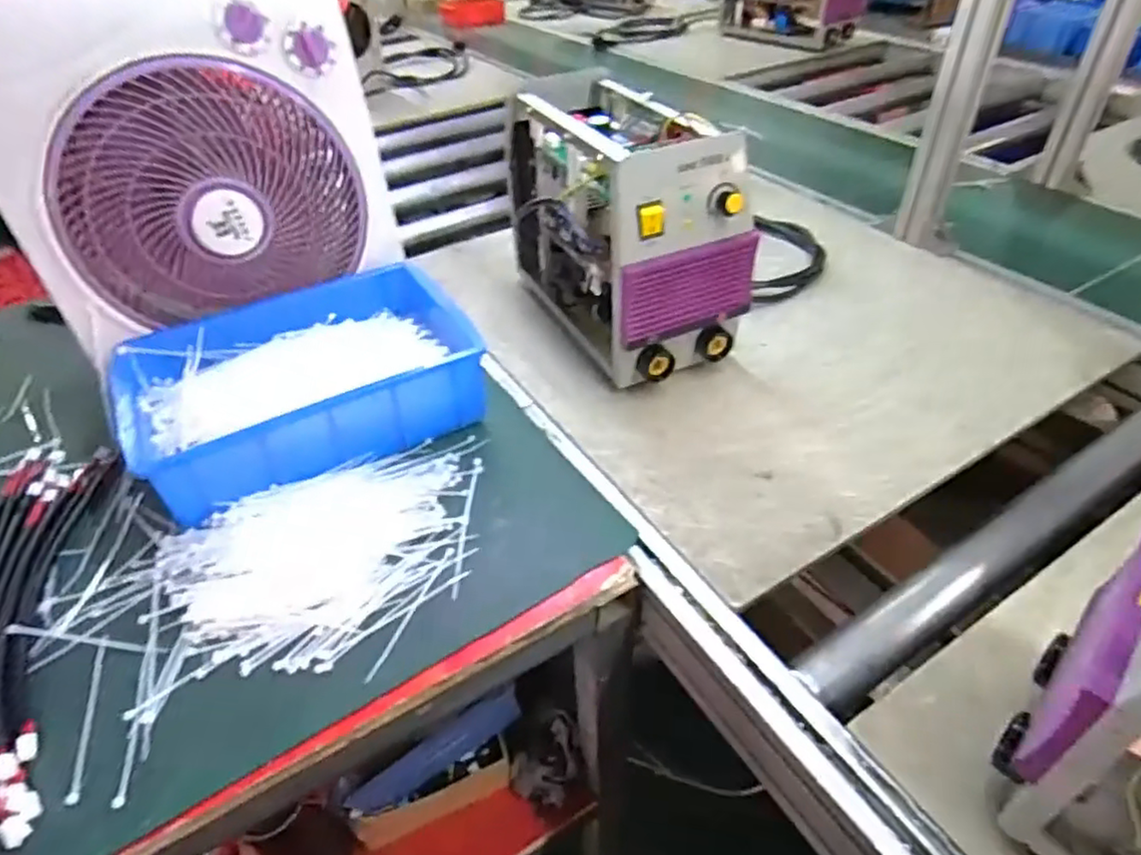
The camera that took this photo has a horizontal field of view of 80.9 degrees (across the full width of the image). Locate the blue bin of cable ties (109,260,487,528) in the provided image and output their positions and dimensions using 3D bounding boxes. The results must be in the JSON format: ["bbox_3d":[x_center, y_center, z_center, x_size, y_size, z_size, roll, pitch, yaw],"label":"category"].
[{"bbox_3d":[-0.248,-0.044,0.633,0.293,0.080,0.202,-23,46,-21],"label":"blue bin of cable ties"}]

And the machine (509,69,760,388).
[{"bbox_3d":[0.047,-0.228,0.754,0.143,0.240,0.315,-20,45,-18],"label":"machine"}]

